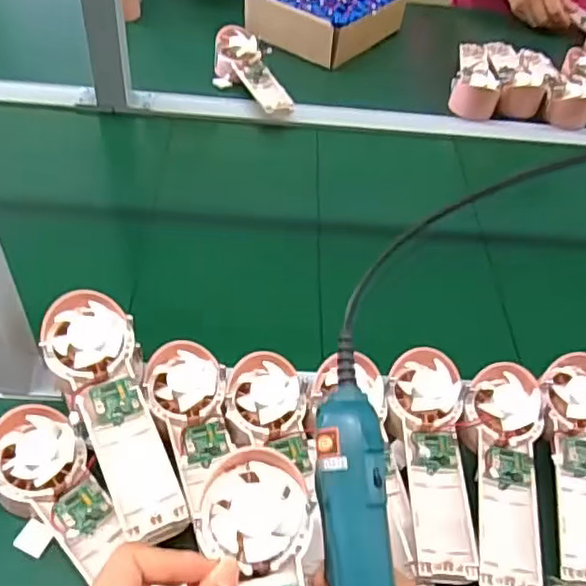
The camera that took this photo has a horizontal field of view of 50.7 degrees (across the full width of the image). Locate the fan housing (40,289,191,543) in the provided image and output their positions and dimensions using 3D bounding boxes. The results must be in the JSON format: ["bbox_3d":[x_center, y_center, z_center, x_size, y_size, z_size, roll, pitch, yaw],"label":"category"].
[{"bbox_3d":[-0.126,0.087,0.445,0.058,0.039,0.181,-20,73,-23],"label":"fan housing"}]

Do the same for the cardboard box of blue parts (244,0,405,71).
[{"bbox_3d":[0.052,-0.450,0.981,0.183,0.073,0.226,32,52,21],"label":"cardboard box of blue parts"}]

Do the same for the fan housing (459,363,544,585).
[{"bbox_3d":[0.163,0.137,0.473,0.060,0.036,0.179,11,47,3],"label":"fan housing"}]

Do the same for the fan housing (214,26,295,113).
[{"bbox_3d":[-0.061,-0.303,0.857,0.079,0.054,0.172,-19,53,-23],"label":"fan housing"}]

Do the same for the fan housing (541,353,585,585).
[{"bbox_3d":[0.230,0.134,0.491,0.058,0.022,0.180,10,61,2],"label":"fan housing"}]

